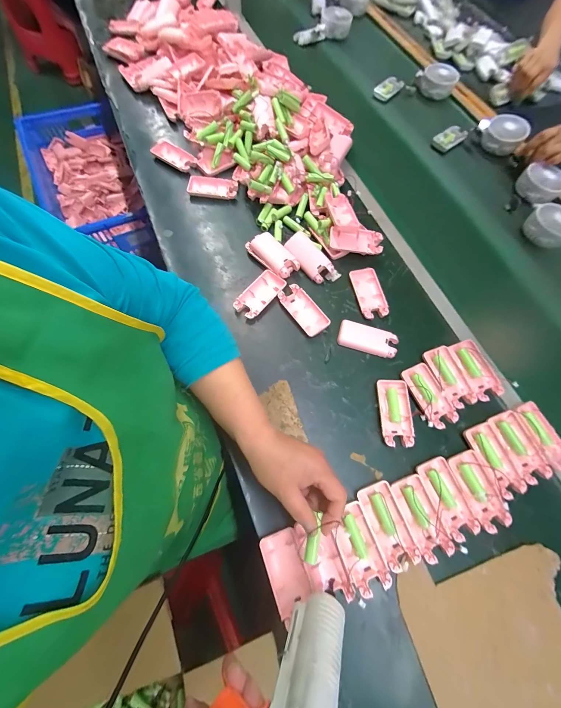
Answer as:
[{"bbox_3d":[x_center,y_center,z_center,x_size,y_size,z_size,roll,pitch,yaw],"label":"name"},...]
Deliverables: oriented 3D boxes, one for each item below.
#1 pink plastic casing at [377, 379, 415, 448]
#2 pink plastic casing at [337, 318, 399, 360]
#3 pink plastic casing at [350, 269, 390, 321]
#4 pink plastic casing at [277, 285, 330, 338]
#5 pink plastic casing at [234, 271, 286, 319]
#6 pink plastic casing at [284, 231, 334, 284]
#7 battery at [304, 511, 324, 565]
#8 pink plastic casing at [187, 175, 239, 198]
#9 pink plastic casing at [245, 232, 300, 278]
[{"bbox_3d":[0.170,0.087,0.411,0.044,0.013,0.095,0,68,-2],"label":"pink plastic casing"},{"bbox_3d":[0.141,-0.024,0.450,0.093,0.013,0.045,19,69,5],"label":"pink plastic casing"},{"bbox_3d":[0.153,-0.105,0.483,0.047,0.016,0.095,-8,69,-6],"label":"pink plastic casing"},{"bbox_3d":[0.038,-0.073,0.464,0.045,0.015,0.093,-35,74,-15],"label":"pink plastic casing"},{"bbox_3d":[-0.035,-0.100,0.474,0.047,0.017,0.094,35,71,11],"label":"pink plastic casing"},{"bbox_3d":[0.048,-0.172,0.500,0.052,0.026,0.099,-37,74,-15],"label":"pink plastic casing"},{"bbox_3d":[0.037,0.193,0.294,0.014,0.014,0.052,13,90,3],"label":"battery"},{"bbox_3d":[-0.135,-0.330,0.552,0.096,0.012,0.047,9,68,1],"label":"pink plastic casing"},{"bbox_3d":[-0.013,-0.175,0.496,0.047,0.027,0.102,-41,75,-16],"label":"pink plastic casing"}]

